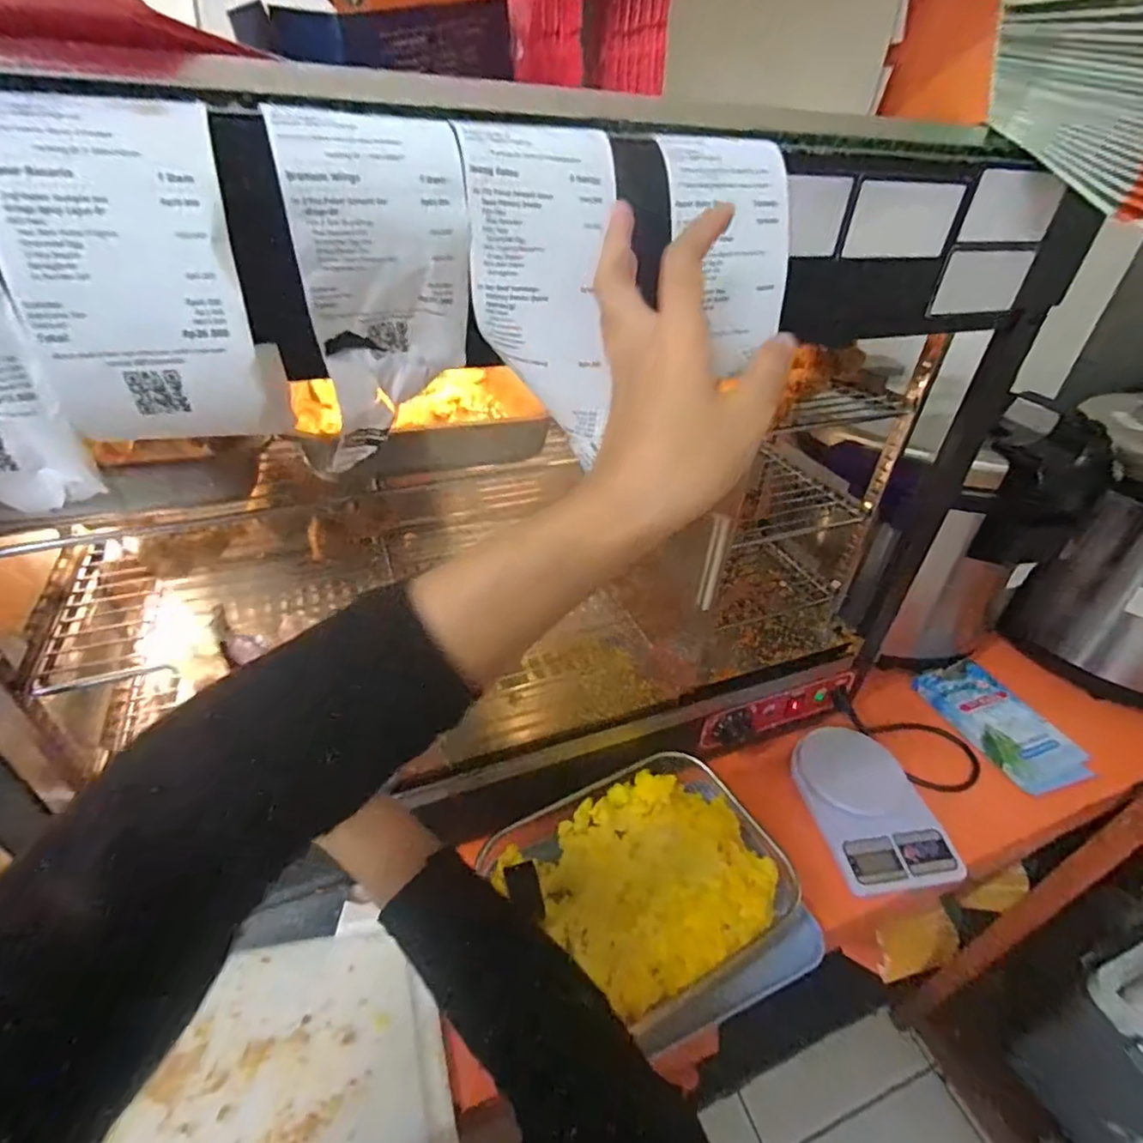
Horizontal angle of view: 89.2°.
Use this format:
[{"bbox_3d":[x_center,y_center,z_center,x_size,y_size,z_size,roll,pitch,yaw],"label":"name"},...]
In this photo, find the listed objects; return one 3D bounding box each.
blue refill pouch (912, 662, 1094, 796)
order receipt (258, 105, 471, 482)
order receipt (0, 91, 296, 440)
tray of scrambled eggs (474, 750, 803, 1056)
[{"bbox_3d":[0.594,0.210,0.809,0.130,0.029,0.207,-5,38,-10],"label":"blue refill pouch"},{"bbox_3d":[-0.093,-0.135,0.296,0.077,0.154,0.027,-13,40,-20],"label":"order receipt"},{"bbox_3d":[-0.184,-0.119,0.246,0.091,0.121,0.040,-10,39,-17],"label":"order receipt"},{"bbox_3d":[0.077,0.318,0.598,0.264,0.058,0.221,-22,43,-29],"label":"tray of scrambled eggs"}]

